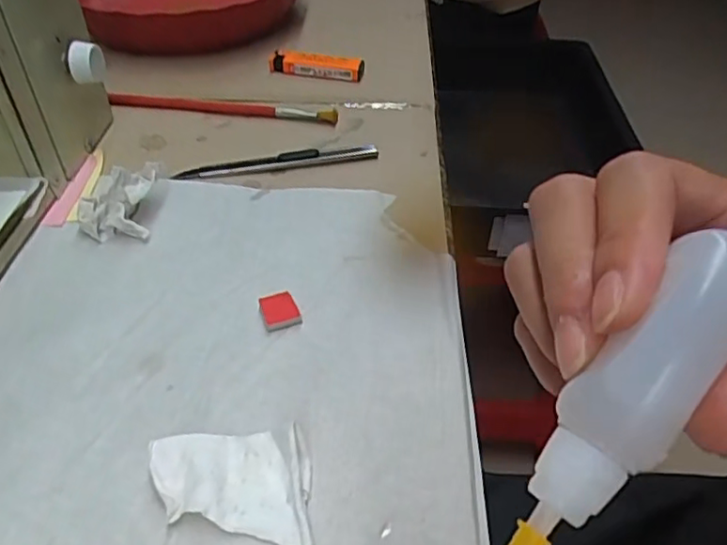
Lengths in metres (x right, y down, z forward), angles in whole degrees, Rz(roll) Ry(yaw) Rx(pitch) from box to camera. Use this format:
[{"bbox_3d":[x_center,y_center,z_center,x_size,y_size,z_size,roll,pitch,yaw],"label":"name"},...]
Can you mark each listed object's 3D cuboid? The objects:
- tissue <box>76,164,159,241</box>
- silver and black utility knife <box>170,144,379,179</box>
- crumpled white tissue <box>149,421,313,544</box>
[{"bbox_3d":[-0.149,-0.044,0.372,0.044,0.032,0.037,-2,43,-4],"label":"tissue"},{"bbox_3d":[-0.059,-0.077,0.426,0.138,0.010,0.015,-8,44,-10],"label":"silver and black utility knife"},{"bbox_3d":[-0.053,0.082,0.252,0.074,0.020,0.043,10,44,9],"label":"crumpled white tissue"}]

